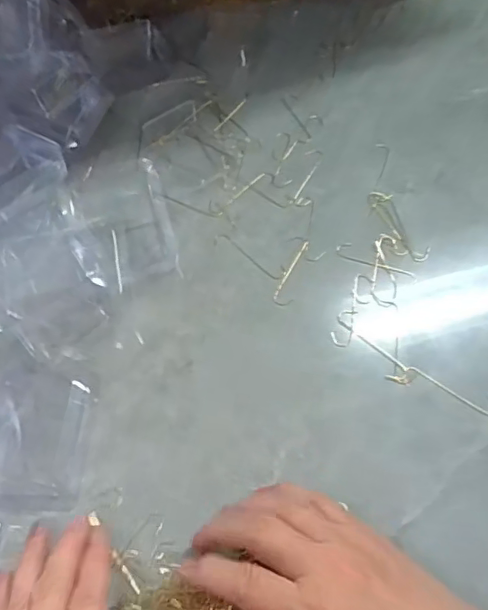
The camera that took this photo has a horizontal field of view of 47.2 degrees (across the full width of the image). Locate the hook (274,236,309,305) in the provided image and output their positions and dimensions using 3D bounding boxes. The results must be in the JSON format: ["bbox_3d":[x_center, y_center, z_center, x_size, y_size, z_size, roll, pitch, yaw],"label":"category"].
[{"bbox_3d":[0.035,-0.026,0.417,0.015,0.004,0.063,11,60,8],"label":"hook"}]

